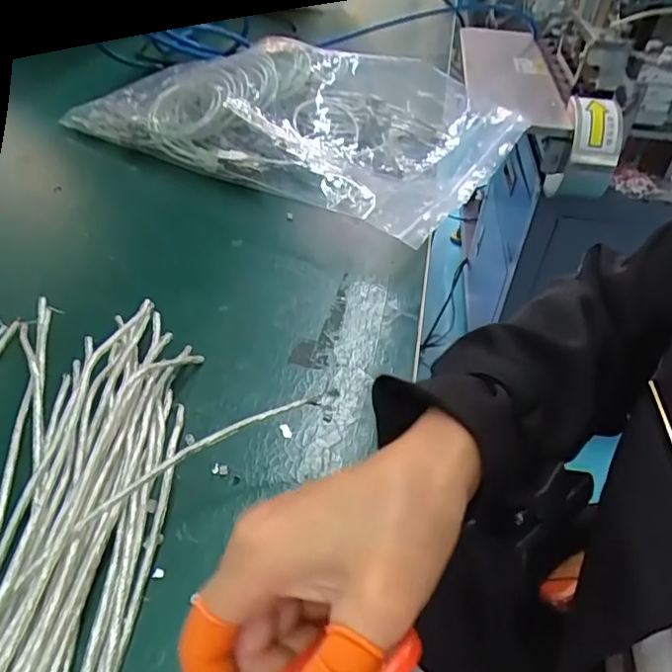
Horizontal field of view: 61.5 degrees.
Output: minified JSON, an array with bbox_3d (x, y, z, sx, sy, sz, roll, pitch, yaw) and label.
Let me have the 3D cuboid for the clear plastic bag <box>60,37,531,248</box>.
[{"bbox_3d":[-0.041,-0.266,0.664,0.450,0.084,0.310,28,45,22],"label":"clear plastic bag"}]

